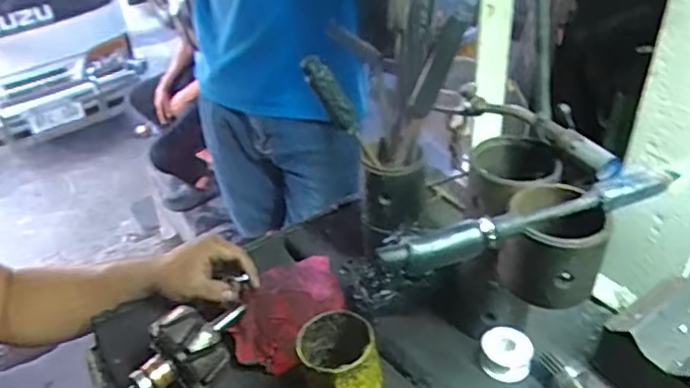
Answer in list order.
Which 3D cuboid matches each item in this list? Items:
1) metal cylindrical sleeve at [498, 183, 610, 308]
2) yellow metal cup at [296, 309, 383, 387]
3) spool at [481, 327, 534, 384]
[{"bbox_3d":[0.190,0.046,0.544,0.084,0.079,0.087,-2,35,1],"label":"metal cylindrical sleeve"},{"bbox_3d":[-0.003,0.184,0.617,0.078,0.114,0.076,-2,35,1],"label":"yellow metal cup"},{"bbox_3d":[0.178,0.178,0.664,0.056,0.037,0.046,7,37,14],"label":"spool"}]

